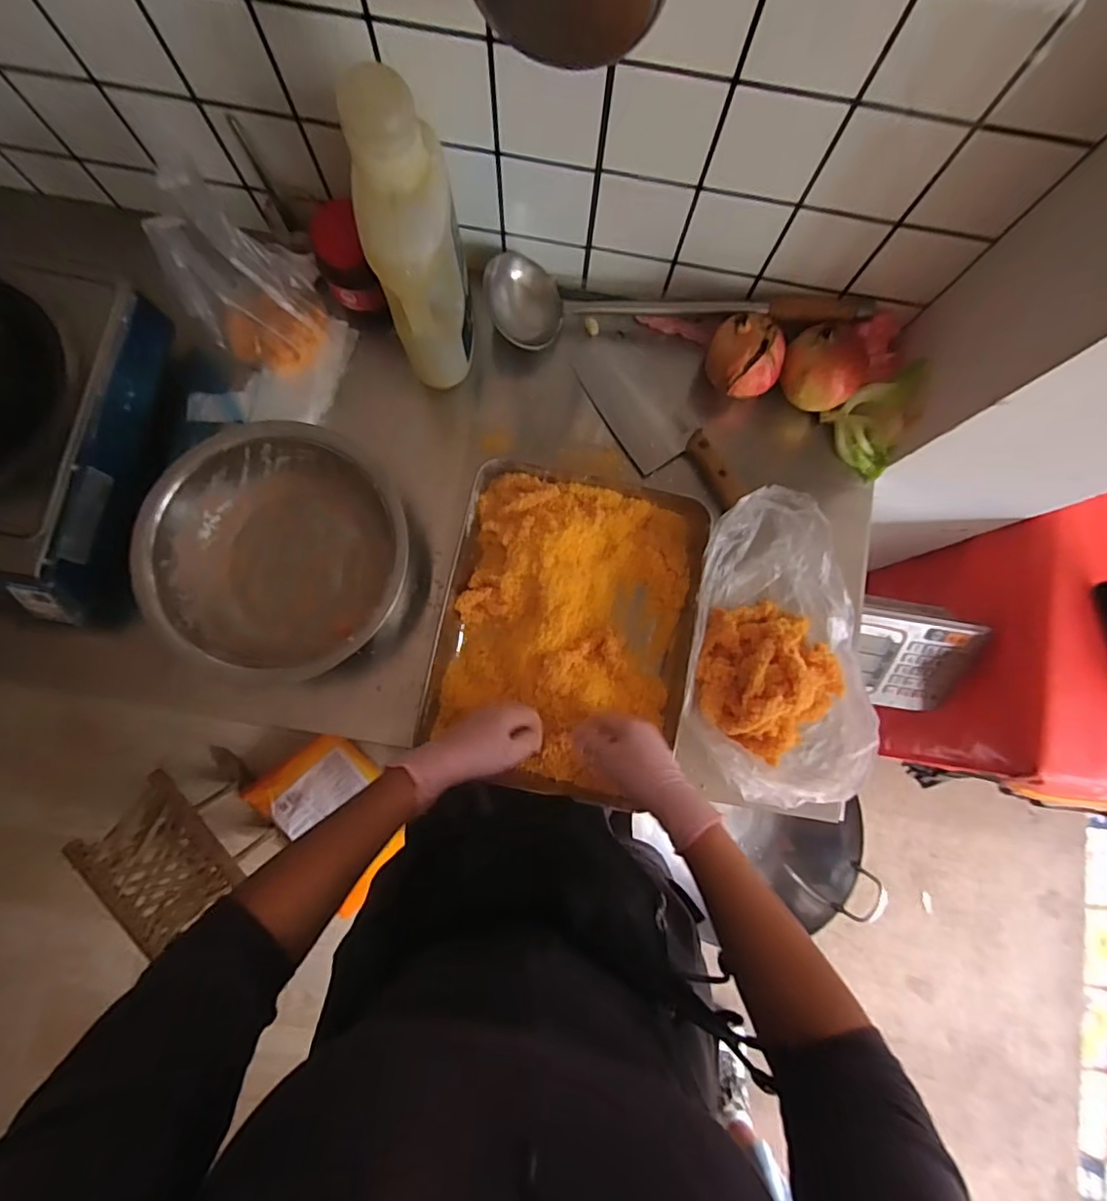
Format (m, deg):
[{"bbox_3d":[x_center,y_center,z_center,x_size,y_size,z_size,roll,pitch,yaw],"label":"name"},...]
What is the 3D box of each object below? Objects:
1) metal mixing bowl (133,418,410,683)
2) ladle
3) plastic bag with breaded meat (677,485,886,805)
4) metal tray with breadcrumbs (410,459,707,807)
[{"bbox_3d":[-0.301,-0.055,0.639,0.266,0.097,0.274,0,82,-2],"label":"metal mixing bowl"},{"bbox_3d":[0.144,-0.359,0.683,0.450,0.067,0.091,2,82,-2],"label":"ladle"},{"bbox_3d":[0.254,0.054,0.620,0.205,0.079,0.323,9,82,-1],"label":"plastic bag with breaded meat"},{"bbox_3d":[0.015,0.033,0.644,0.275,0.050,0.355,11,82,-1],"label":"metal tray with breadcrumbs"}]

